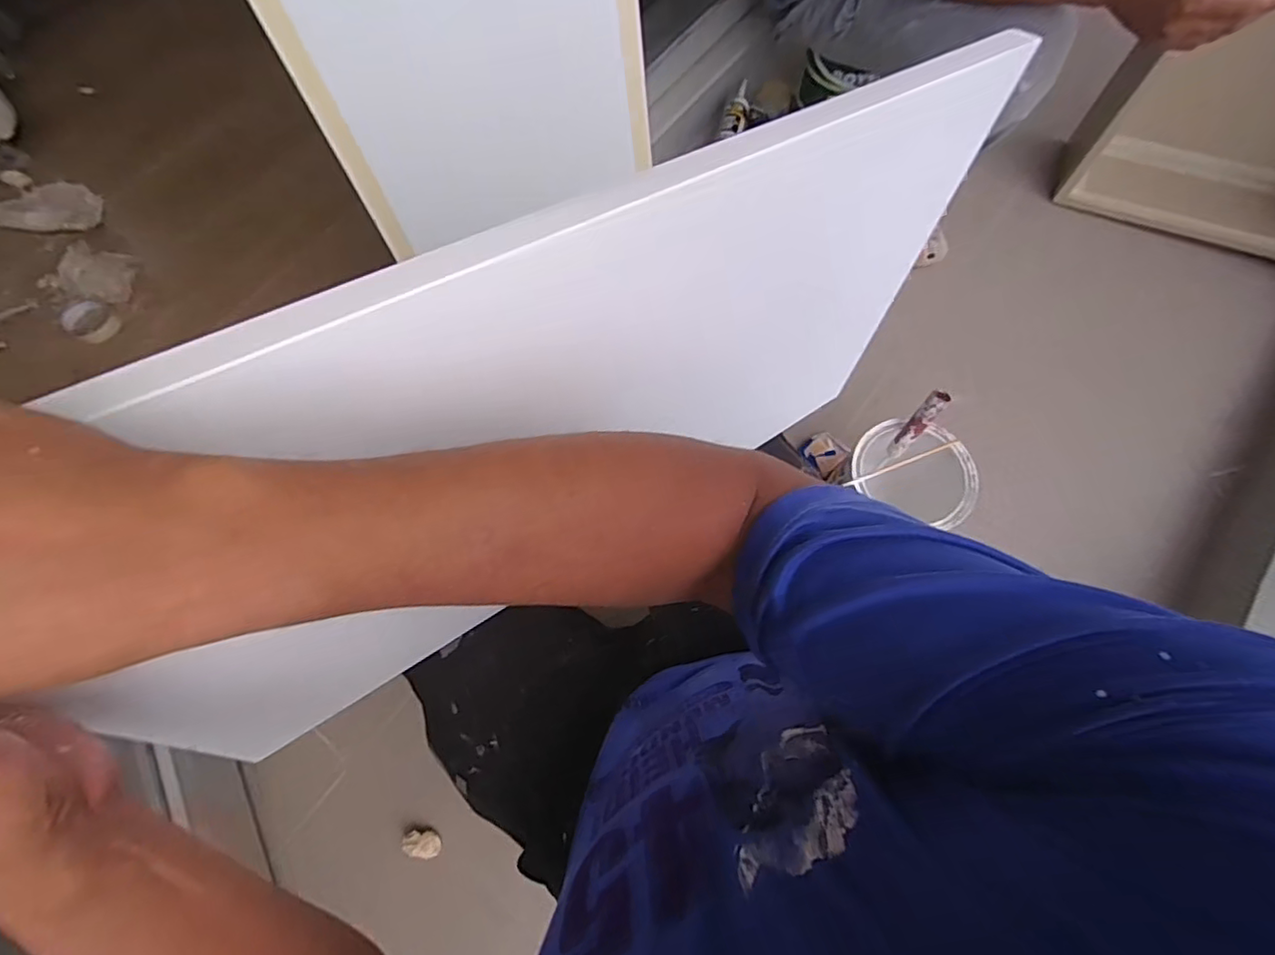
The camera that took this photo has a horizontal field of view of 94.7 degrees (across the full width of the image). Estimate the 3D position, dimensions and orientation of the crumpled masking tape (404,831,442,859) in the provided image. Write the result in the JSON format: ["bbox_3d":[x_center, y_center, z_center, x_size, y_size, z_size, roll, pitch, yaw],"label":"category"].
[{"bbox_3d":[-0.305,0.521,0.836,0.047,0.031,0.031,5,70,3],"label":"crumpled masking tape"}]

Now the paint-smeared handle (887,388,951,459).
[{"bbox_3d":[0.377,-0.069,0.798,0.023,0.119,0.020,36,48,13],"label":"paint-smeared handle"}]

